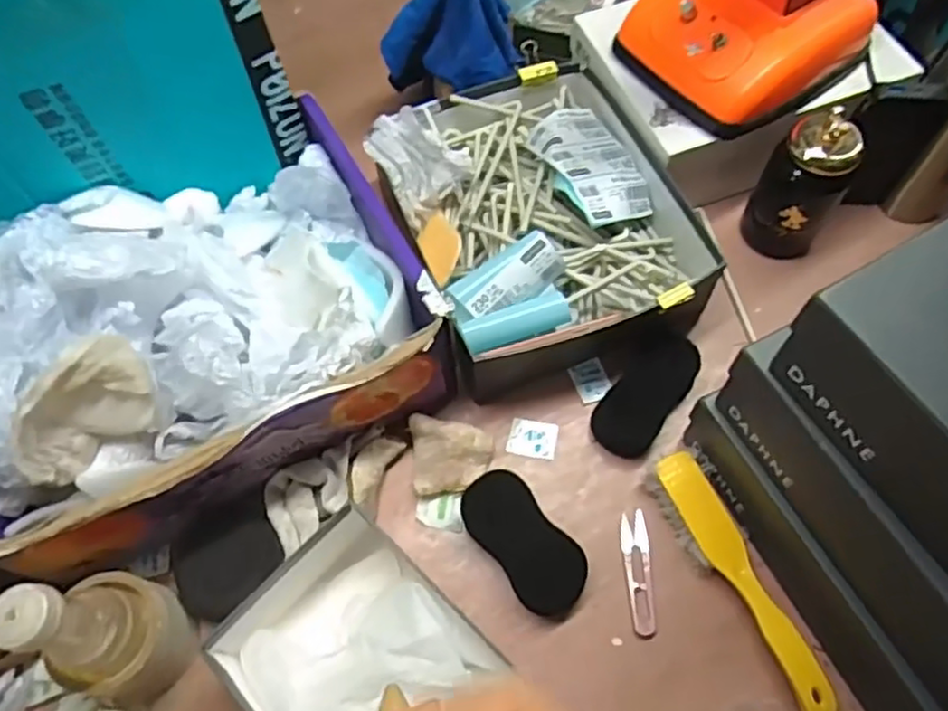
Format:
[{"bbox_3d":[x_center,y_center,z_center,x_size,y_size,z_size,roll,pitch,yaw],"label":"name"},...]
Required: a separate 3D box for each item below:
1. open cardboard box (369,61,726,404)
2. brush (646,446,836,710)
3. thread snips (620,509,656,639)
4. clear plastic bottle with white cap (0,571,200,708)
[{"bbox_3d":[0.061,-0.146,0.708,0.273,0.105,0.330,-16,64,-6],"label":"open cardboard box"},{"bbox_3d":[0.218,0.188,0.581,0.052,0.041,0.226,-20,64,-7],"label":"brush"},{"bbox_3d":[0.145,0.189,0.606,0.024,0.006,0.105,-3,63,1],"label":"thread snips"},{"bbox_3d":[-0.285,0.206,0.513,0.083,0.178,0.095,7,64,6],"label":"clear plastic bottle with white cap"}]

